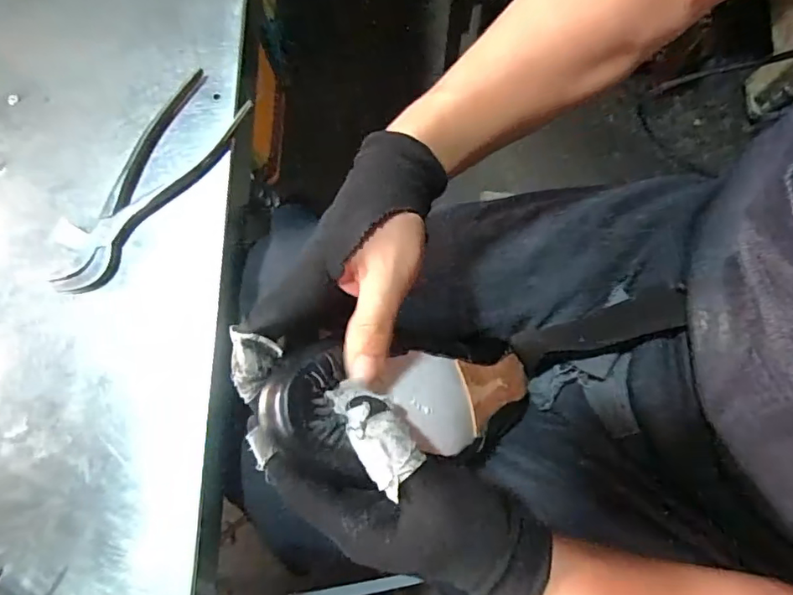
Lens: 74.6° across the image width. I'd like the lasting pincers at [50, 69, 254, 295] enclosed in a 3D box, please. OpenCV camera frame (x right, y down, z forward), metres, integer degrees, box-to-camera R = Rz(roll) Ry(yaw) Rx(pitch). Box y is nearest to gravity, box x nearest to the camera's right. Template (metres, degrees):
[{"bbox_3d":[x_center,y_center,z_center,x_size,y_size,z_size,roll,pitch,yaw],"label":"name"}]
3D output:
[{"bbox_3d":[-0.188,-0.084,0.391,0.059,0.016,0.190,34,79,6],"label":"lasting pincers"}]

